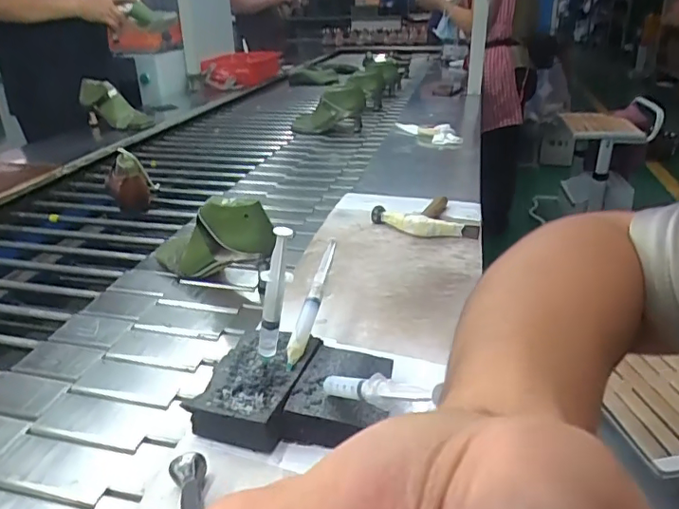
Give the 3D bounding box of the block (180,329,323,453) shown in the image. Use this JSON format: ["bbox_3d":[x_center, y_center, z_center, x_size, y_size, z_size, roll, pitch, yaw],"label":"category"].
[{"bbox_3d":[-0.074,0.119,0.505,0.080,0.033,0.124,6,26,16],"label":"block"}]

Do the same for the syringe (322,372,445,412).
[{"bbox_3d":[0.022,0.104,0.411,0.020,0.023,0.139,-21,5,-35],"label":"syringe"}]

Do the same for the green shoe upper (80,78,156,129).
[{"bbox_3d":[-0.683,-0.445,1.651,0.241,0.103,0.041,31,30,0],"label":"green shoe upper"}]

